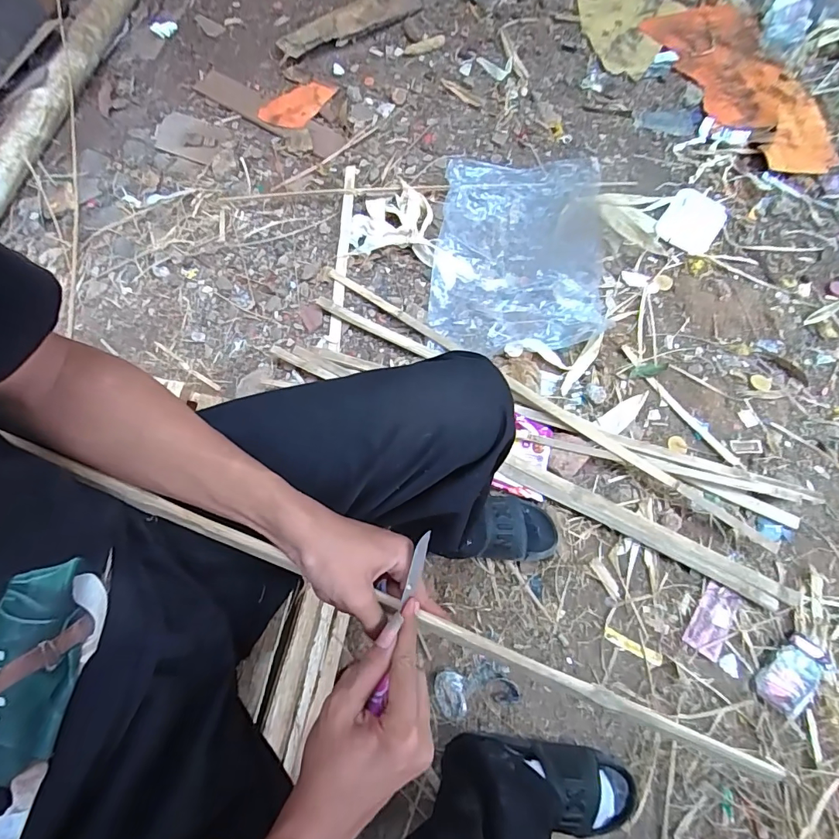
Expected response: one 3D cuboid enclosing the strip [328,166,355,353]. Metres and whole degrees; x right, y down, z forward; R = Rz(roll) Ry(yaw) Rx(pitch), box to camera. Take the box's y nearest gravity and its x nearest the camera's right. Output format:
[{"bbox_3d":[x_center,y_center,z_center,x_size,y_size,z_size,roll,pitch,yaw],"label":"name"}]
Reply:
[{"bbox_3d":[-0.179,-0.387,1.057,0.030,0.015,0.524,0,70,3],"label":"strip"}]

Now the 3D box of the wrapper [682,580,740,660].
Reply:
[{"bbox_3d":[0.482,0.330,0.753,0.057,0.007,0.111,32,74,13],"label":"wrapper"}]

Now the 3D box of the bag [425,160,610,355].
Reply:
[{"bbox_3d":[0.220,-0.387,1.019,0.364,0.060,0.533,4,70,4],"label":"bag"}]

